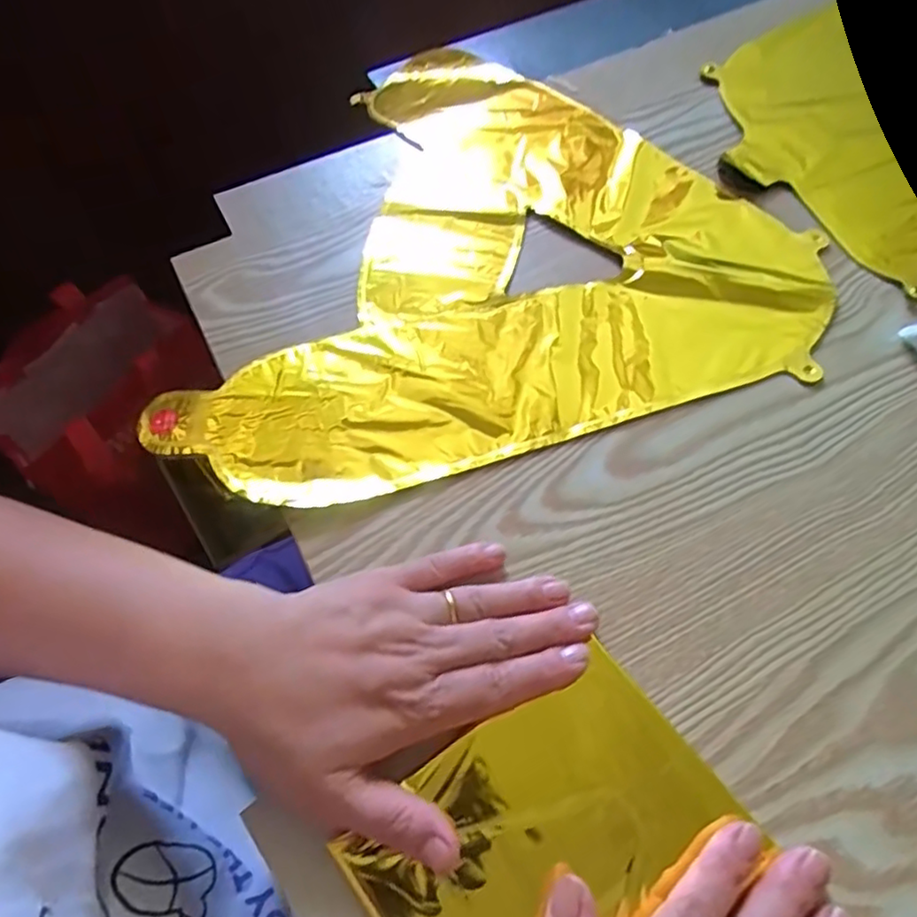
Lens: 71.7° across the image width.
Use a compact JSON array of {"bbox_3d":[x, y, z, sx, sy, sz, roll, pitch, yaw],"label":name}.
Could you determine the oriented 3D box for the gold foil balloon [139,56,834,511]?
[{"bbox_3d":[0.050,-0.113,0.393,0.325,0.011,0.375,18,64,9],"label":"gold foil balloon"}]

